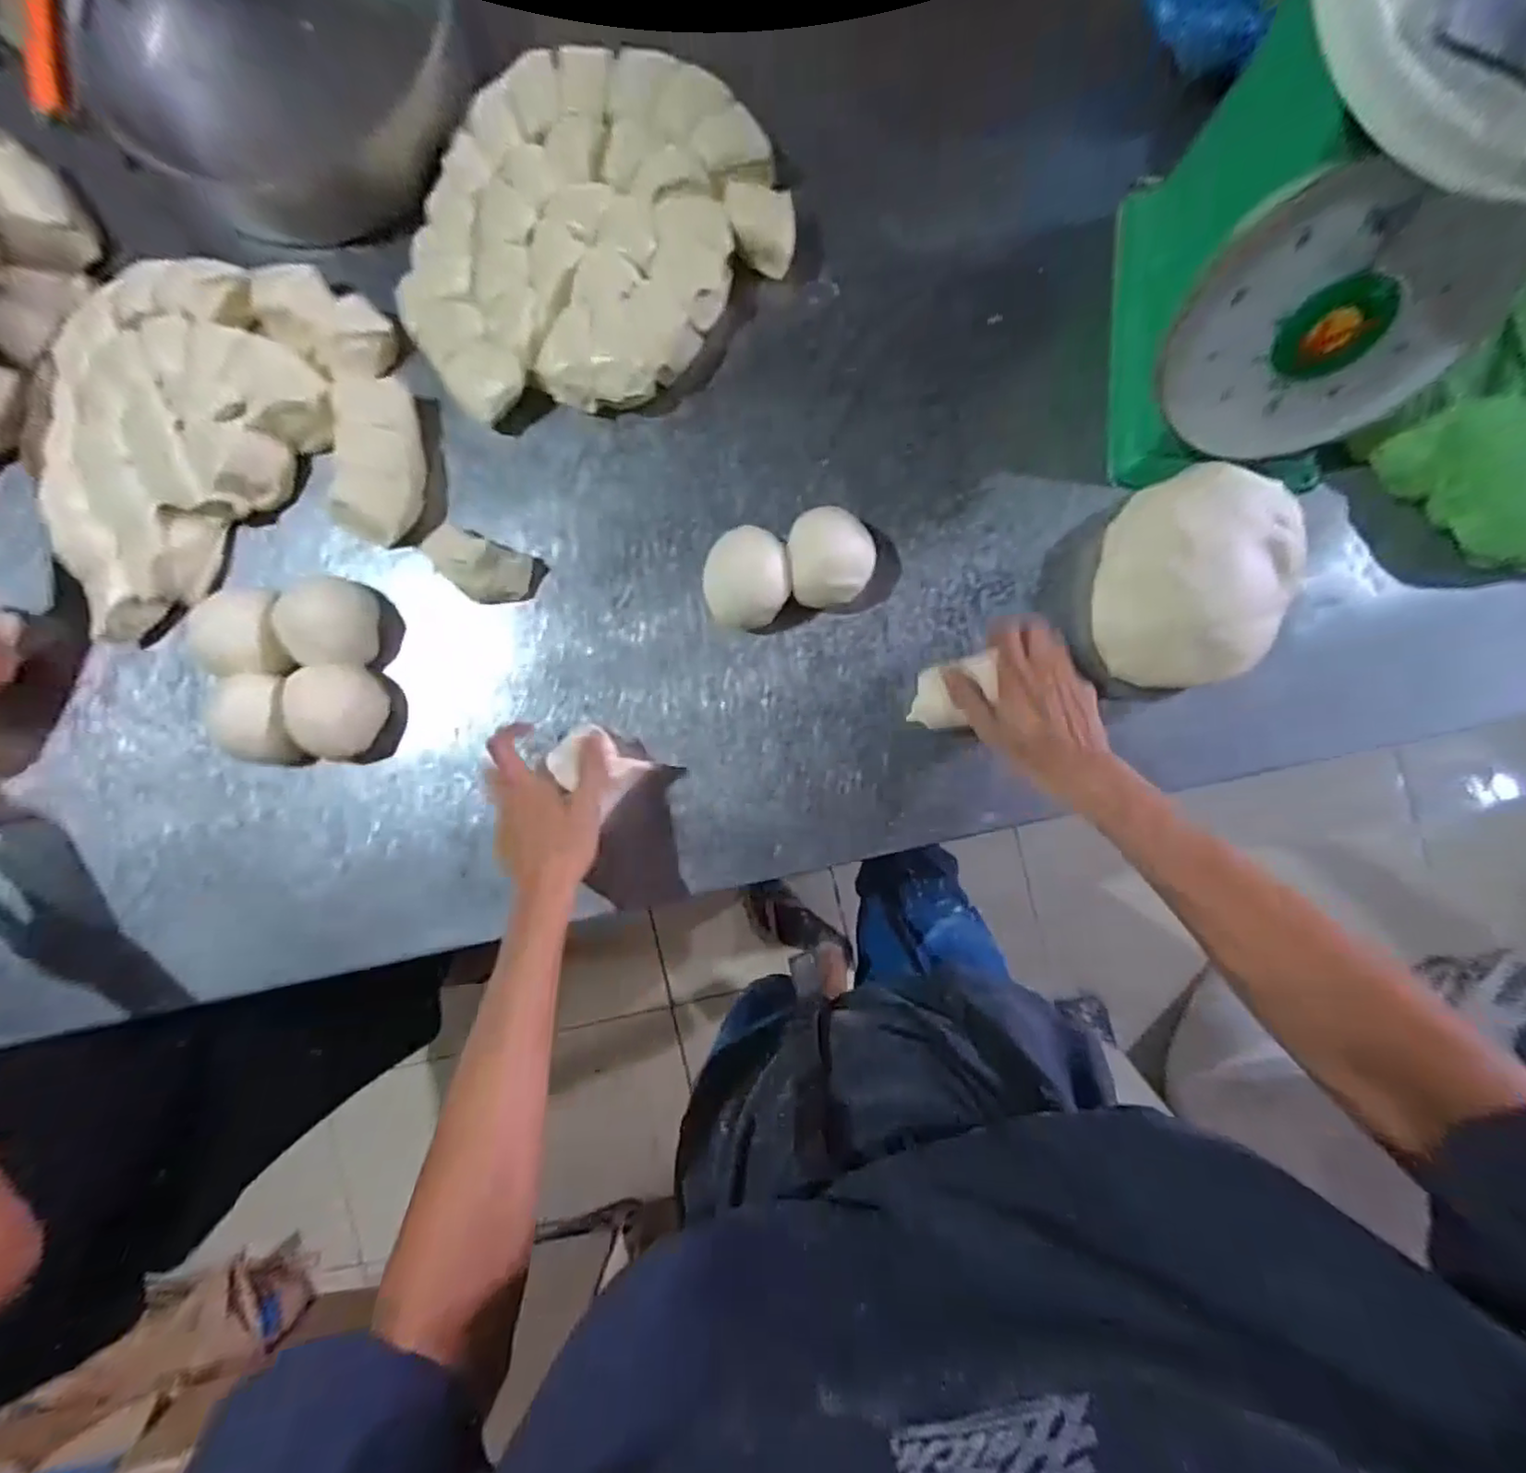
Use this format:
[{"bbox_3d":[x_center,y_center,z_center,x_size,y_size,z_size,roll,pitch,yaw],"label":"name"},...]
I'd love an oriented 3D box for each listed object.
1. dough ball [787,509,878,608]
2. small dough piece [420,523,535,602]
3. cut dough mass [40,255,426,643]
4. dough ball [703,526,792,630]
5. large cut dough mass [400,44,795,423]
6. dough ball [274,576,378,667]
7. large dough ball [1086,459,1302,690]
[{"bbox_3d":[0.057,-0.148,0.546,0.069,0.052,0.072,0,90,2],"label":"dough ball"},{"bbox_3d":[-0.244,-0.144,0.553,0.087,0.049,0.050,21,90,1],"label":"small dough piece"},{"bbox_3d":[-0.469,-0.267,0.561,0.320,0.040,0.276,-17,89,2],"label":"cut dough mass"},{"bbox_3d":[-0.014,-0.130,0.546,0.070,0.060,0.074,0,90,2],"label":"dough ball"},{"bbox_3d":[-0.156,-0.423,0.548,0.323,0.035,0.269,-41,92,3],"label":"large cut dough mass"},{"bbox_3d":[-0.376,-0.101,0.564,0.074,0.048,0.077,0,90,2],"label":"dough ball"},{"bbox_3d":[0.349,-0.125,0.529,0.138,0.071,0.174,9,90,1],"label":"large dough ball"}]

